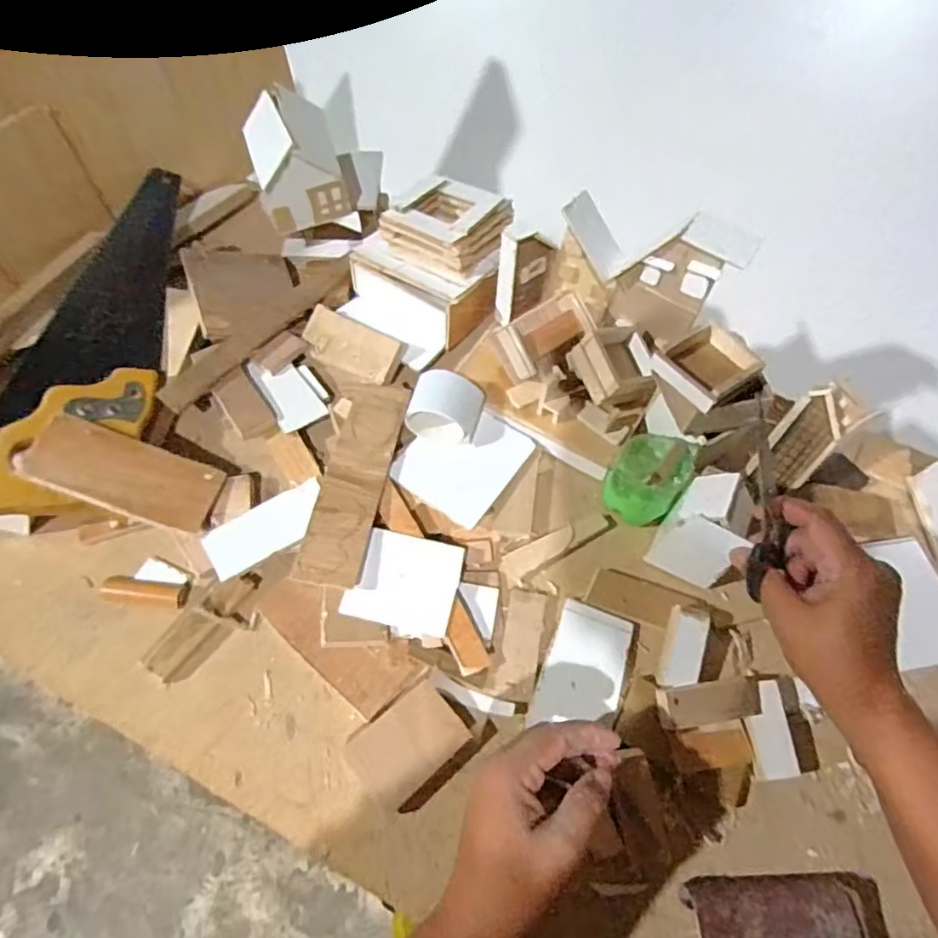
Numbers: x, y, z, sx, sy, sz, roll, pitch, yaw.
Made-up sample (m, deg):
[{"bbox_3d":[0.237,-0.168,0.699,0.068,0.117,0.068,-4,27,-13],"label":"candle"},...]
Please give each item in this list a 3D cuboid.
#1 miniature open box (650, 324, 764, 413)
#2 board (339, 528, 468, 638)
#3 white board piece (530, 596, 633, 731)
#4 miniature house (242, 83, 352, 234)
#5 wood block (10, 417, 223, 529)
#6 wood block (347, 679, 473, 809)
[{"bbox_3d":[0.186,-0.082,0.467,0.064,0.021,0.061,-33,66,-18],"label":"miniature open box"},{"bbox_3d":[-0.048,0.087,0.467,0.081,0.006,0.073,14,68,2],"label":"board"},{"bbox_3d":[0.088,0.151,0.452,0.058,0.007,0.095,20,64,8],"label":"white board piece"},{"bbox_3d":[-0.163,-0.291,0.566,0.082,0.081,0.090,-17,62,-11],"label":"miniature house"},{"bbox_3d":[-0.268,0.002,0.470,0.133,0.010,0.058,26,54,-25],"label":"wood block"},{"bbox_3d":[-0.041,0.191,0.420,0.071,0.022,0.055,-36,70,-19],"label":"wood block"}]

